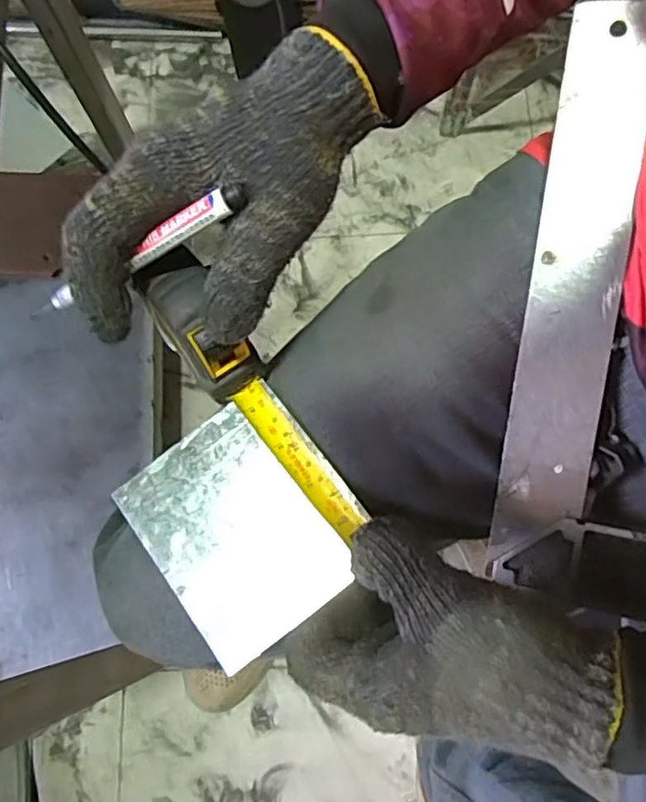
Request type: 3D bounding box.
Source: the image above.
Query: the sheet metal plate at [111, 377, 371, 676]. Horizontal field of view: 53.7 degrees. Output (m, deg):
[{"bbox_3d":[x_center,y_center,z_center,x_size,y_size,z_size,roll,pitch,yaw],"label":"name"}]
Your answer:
[{"bbox_3d":[-0.038,0.059,0.324,0.098,0.009,0.109,-36,75,-10],"label":"sheet metal plate"}]

